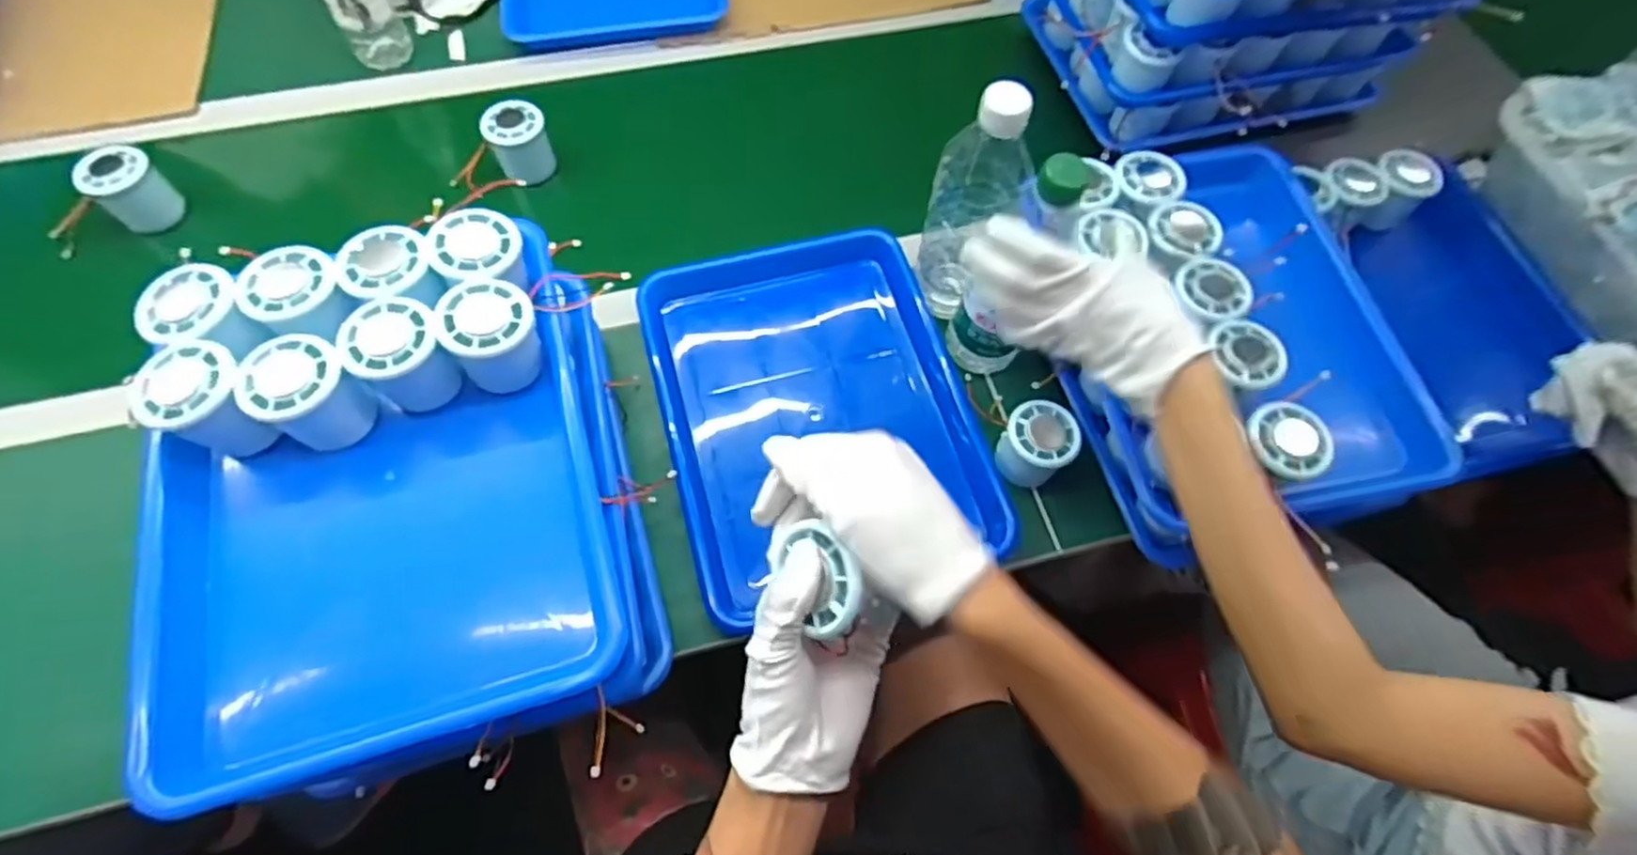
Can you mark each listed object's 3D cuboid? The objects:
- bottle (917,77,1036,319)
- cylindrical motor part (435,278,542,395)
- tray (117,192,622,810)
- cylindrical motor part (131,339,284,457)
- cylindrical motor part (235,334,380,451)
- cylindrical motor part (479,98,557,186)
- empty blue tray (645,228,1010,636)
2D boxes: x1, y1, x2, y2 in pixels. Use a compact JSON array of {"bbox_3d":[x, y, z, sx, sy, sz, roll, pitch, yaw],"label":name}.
[{"bbox_3d":[0.125,-0.177,0.587,0.055,0.220,0.060,-34,69,-15],"label":"bottle"},{"bbox_3d":[-0.211,-0.060,0.477,0.056,0.054,0.051,0,64,0],"label":"cylindrical motor part"},{"bbox_3d":[-0.270,0.031,0.448,0.249,0.090,0.326,-15,65,-7],"label":"tray"},{"bbox_3d":[-0.371,-0.014,0.453,0.064,0.060,0.060,-6,65,-3],"label":"cylindrical motor part"},{"bbox_3d":[-0.318,-0.019,0.458,0.052,0.061,0.054,0,64,0],"label":"cylindrical motor part"},{"bbox_3d":[-0.298,-0.286,0.727,0.058,0.058,0.054,0,64,0],"label":"cylindrical motor part"},{"bbox_3d":[-0.003,-0.021,0.625,0.251,0.041,0.320,-15,65,-7],"label":"empty blue tray"}]

